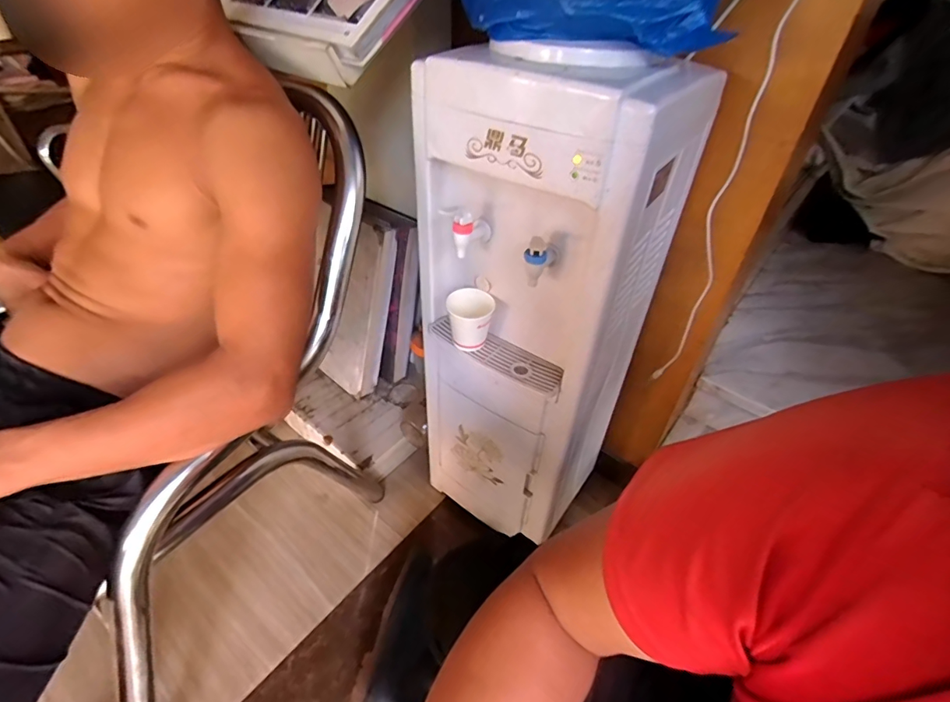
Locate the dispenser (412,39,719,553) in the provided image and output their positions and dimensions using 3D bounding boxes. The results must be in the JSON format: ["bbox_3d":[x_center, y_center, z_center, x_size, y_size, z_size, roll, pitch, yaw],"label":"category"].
[{"bbox_3d":[0.116,-0.052,0.761,0.277,0.772,0.315,28,47,27],"label":"dispenser"}]

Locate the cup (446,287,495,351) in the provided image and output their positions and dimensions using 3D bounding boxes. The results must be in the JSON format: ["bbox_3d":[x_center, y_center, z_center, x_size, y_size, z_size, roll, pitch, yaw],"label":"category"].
[{"bbox_3d":[-0.006,-0.044,0.666,0.067,0.075,0.066,0,41,-3],"label":"cup"}]

